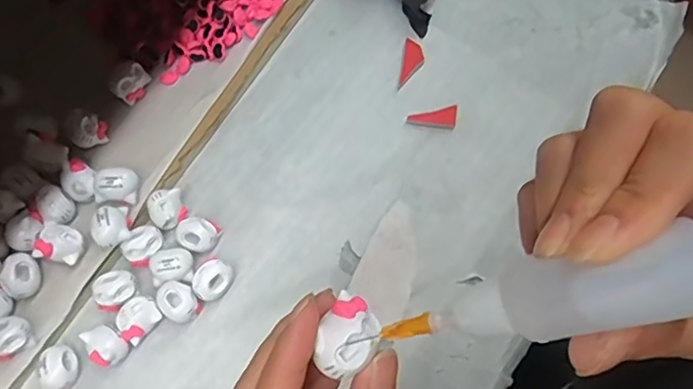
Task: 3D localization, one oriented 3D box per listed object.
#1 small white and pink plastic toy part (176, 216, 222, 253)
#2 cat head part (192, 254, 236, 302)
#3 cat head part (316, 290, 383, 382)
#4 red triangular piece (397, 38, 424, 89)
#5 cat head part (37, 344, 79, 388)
[{"bbox_3d":[-0.092,0.026,0.368,0.025,0.020,0.020,9,70,2],"label":"small white and pink plastic toy part"},{"bbox_3d":[-0.082,0.052,0.360,0.026,0.015,0.025,35,73,11],"label":"cat head part"},{"bbox_3d":[0.001,0.046,0.193,0.017,0.011,0.026,26,72,8],"label":"cat head part"},{"bbox_3d":[0.047,-0.093,0.415,0.014,0.004,0.038,9,70,2],"label":"red triangular piece"},{"bbox_3d":[-0.166,0.101,0.341,0.019,0.019,0.026,-17,72,-7],"label":"cat head part"}]

